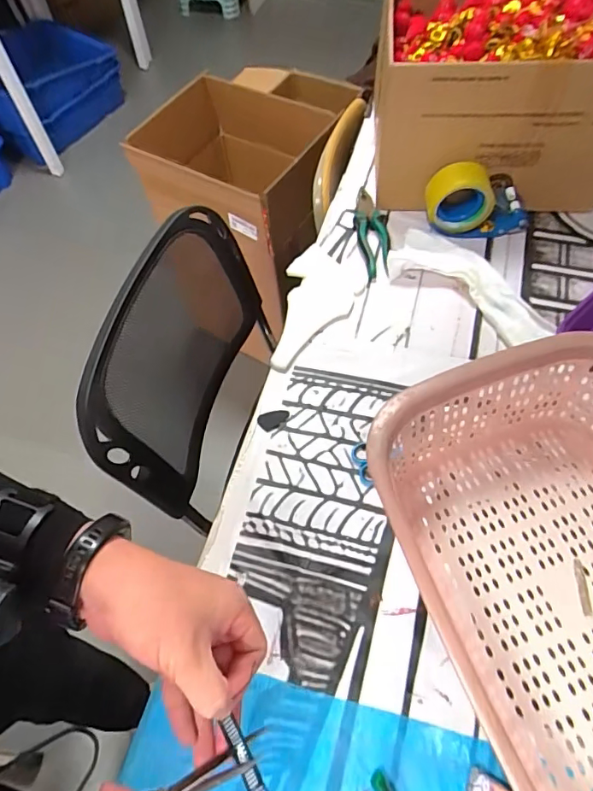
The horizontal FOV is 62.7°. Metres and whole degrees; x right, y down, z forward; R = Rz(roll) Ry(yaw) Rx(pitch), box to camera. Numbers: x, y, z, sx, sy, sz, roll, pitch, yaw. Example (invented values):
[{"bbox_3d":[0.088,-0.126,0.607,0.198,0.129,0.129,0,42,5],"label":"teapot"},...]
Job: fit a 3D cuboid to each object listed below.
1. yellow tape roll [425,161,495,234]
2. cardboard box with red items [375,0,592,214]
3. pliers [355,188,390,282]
[{"bbox_3d":[0.260,-0.314,0.775,0.102,0.099,0.044,-5,58,0],"label":"yellow tape roll"},{"bbox_3d":[0.324,-0.529,0.824,0.351,0.239,0.424,3,59,5],"label":"cardboard box with red items"},{"bbox_3d":[0.124,-0.272,0.800,0.047,0.029,0.212,-1,59,3],"label":"pliers"}]

